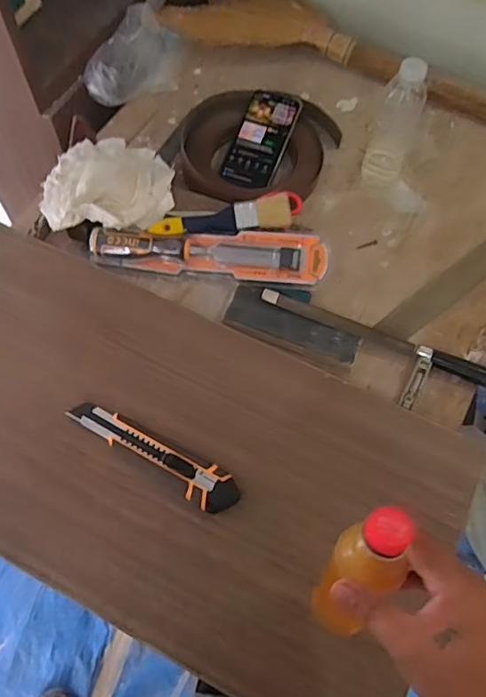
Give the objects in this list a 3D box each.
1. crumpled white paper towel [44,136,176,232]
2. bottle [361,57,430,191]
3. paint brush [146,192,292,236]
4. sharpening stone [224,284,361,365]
[{"bbox_3d":[-0.186,-0.232,0.750,0.172,0.031,0.148,-5,65,-3],"label":"crumpled white paper towel"},{"bbox_3d":[0.207,-0.305,0.746,0.057,0.177,0.053,18,66,8],"label":"bottle"},{"bbox_3d":[-0.028,-0.167,0.725,0.185,0.010,0.042,-11,92,4],"label":"paint brush"},{"bbox_3d":[0.063,-0.030,0.701,0.172,0.016,0.050,23,66,10],"label":"sharpening stone"}]

